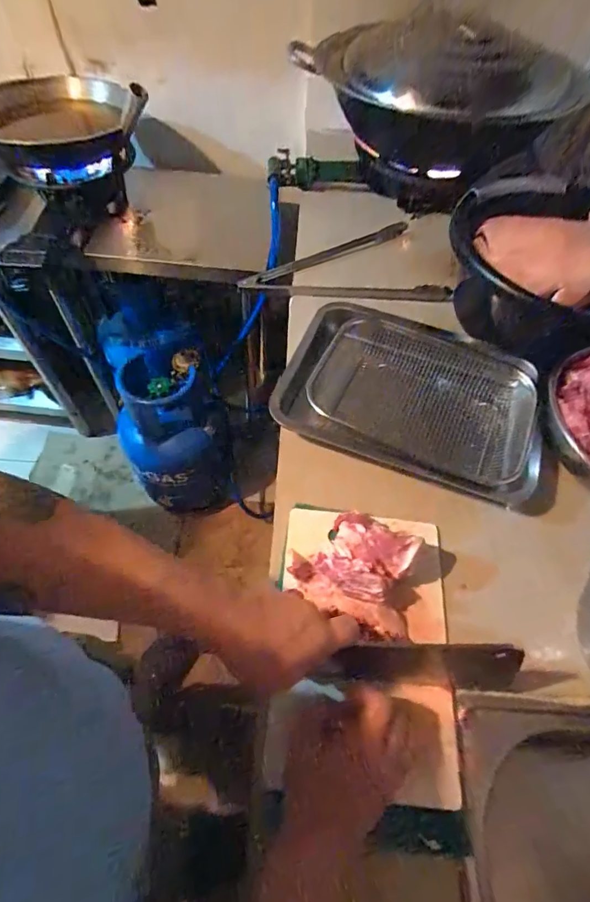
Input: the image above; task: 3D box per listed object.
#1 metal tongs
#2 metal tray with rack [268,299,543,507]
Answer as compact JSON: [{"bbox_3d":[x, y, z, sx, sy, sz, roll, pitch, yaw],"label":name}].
[{"bbox_3d":[0.091,-0.349,0.809,0.364,0.055,0.189,2,57,-1],"label":"metal tongs"},{"bbox_3d":[0.167,-0.075,0.623,0.349,0.070,0.256,19,58,9],"label":"metal tray with rack"}]

